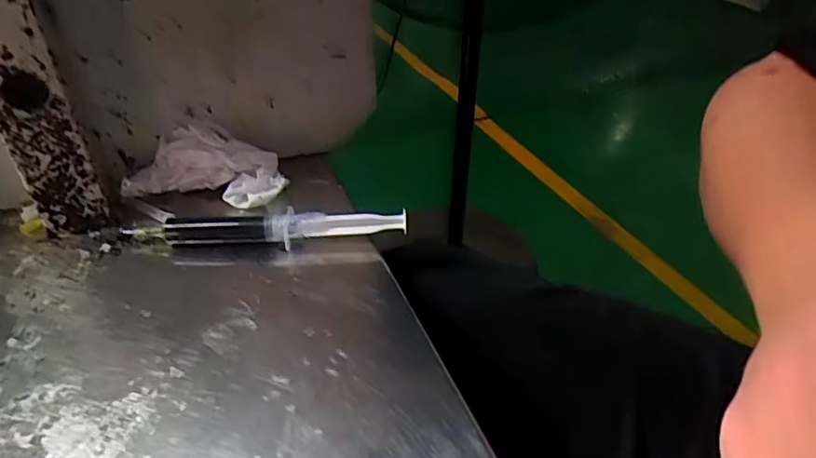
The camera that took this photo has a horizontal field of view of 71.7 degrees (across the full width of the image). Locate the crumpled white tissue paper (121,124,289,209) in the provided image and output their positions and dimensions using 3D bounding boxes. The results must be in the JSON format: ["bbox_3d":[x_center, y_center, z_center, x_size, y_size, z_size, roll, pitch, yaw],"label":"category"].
[{"bbox_3d":[-0.138,-0.045,0.387,0.101,0.037,0.046,-2,39,-2],"label":"crumpled white tissue paper"}]

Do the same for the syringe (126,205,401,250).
[{"bbox_3d":[-0.089,-0.001,0.352,0.174,0.014,0.017,-1,38,-1],"label":"syringe"}]

